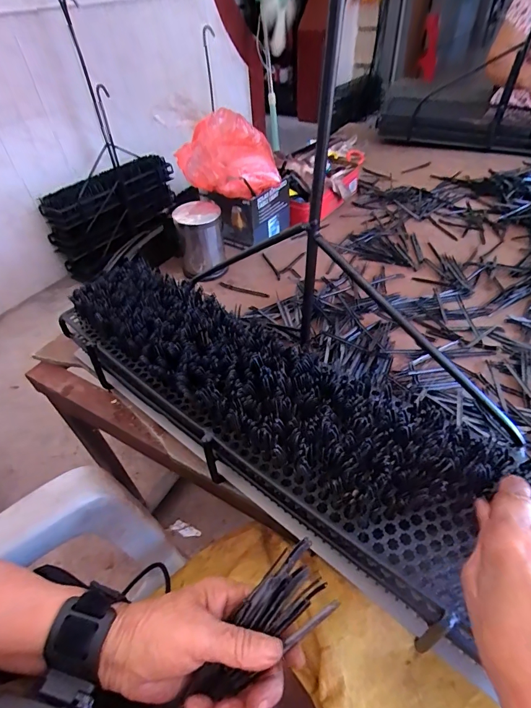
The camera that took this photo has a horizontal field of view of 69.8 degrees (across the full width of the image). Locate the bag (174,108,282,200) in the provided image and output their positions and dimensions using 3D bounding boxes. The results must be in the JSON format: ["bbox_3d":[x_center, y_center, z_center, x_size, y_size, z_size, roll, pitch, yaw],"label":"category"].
[{"bbox_3d":[-0.064,-0.363,0.691,0.171,0.113,0.125,-5,45,0],"label":"bag"}]

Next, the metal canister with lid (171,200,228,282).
[{"bbox_3d":[-0.117,-0.203,0.689,0.086,0.121,0.085,-13,47,-5],"label":"metal canister with lid"}]

